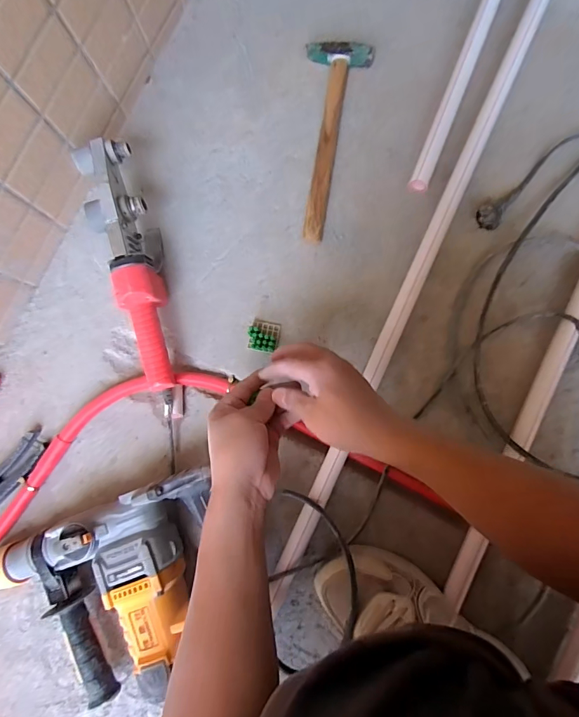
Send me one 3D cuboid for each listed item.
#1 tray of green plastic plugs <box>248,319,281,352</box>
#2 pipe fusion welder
[{"bbox_3d":[-0.036,-0.032,0.569,0.040,0.033,0.045,6,84,6],"label":"tray of green plastic plugs"},{"bbox_3d":[-0.216,-0.103,0.558,0.076,0.093,0.375,-12,84,2],"label":"pipe fusion welder"}]

